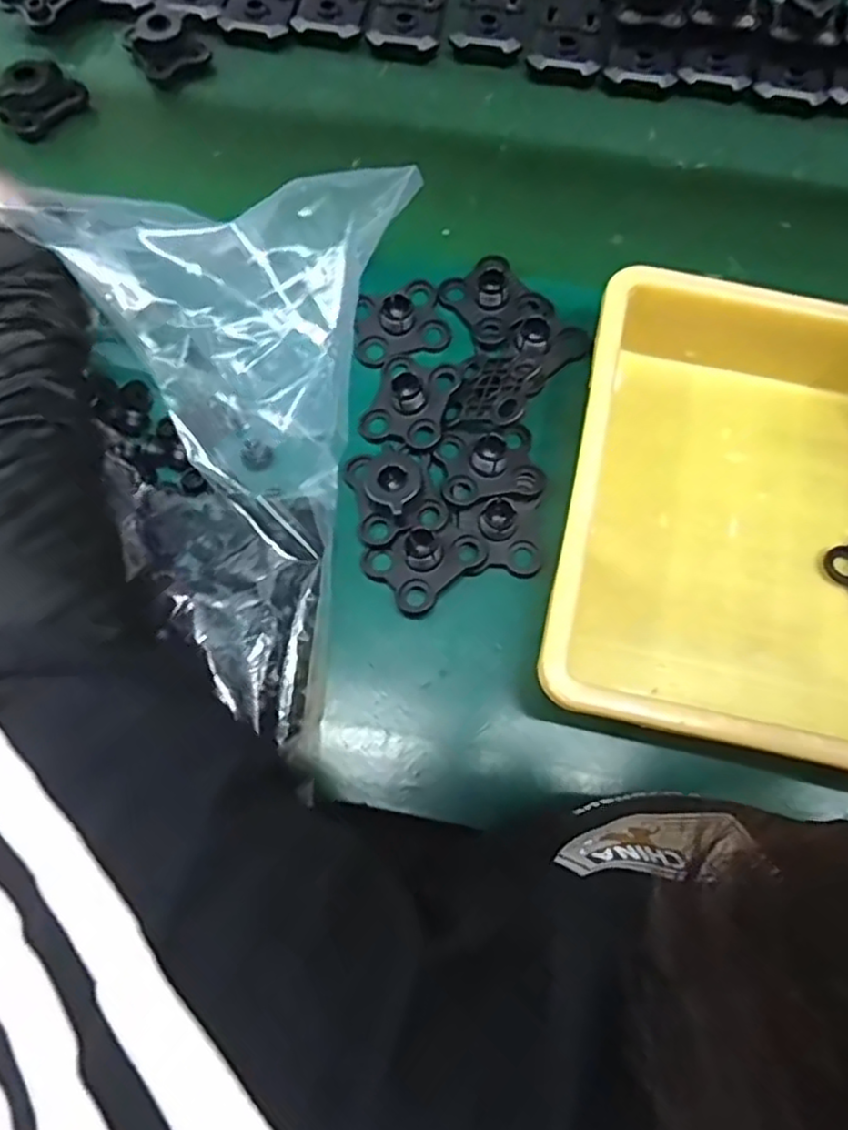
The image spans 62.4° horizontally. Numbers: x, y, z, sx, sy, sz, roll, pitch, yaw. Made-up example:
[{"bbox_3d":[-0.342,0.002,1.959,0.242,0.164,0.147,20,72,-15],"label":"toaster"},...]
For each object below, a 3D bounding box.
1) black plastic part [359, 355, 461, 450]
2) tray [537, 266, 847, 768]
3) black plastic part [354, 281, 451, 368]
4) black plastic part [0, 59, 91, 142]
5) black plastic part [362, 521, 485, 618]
[{"bbox_3d":[-0.008,-0.102,0.420,0.047,0.024,0.059,18,72,5],"label":"black plastic part"},{"bbox_3d":[0.238,-0.009,0.374,0.317,0.068,0.239,12,71,2],"label":"tray"},{"bbox_3d":[-0.016,-0.156,0.441,0.061,0.013,0.046,-19,73,-7],"label":"black plastic part"},{"bbox_3d":[-0.277,-0.338,0.503,0.038,0.029,0.060,42,76,12],"label":"black plastic part"},{"bbox_3d":[0.000,-0.004,0.395,0.058,0.019,0.046,-38,76,-12],"label":"black plastic part"}]

